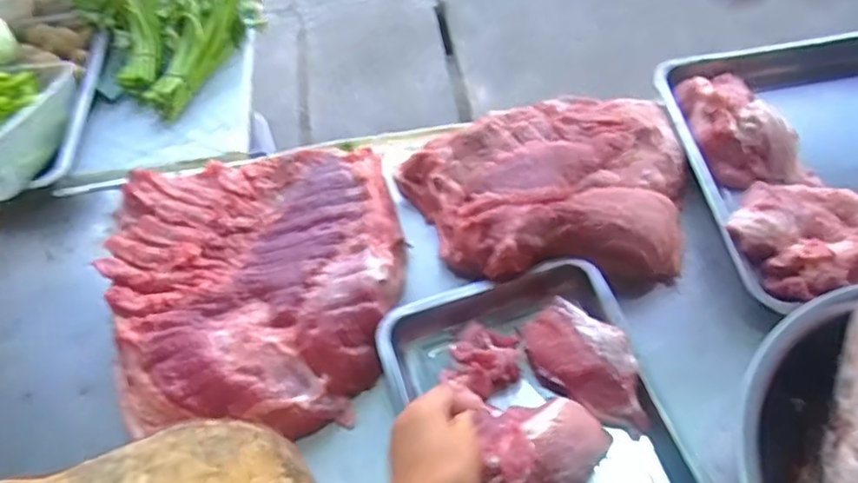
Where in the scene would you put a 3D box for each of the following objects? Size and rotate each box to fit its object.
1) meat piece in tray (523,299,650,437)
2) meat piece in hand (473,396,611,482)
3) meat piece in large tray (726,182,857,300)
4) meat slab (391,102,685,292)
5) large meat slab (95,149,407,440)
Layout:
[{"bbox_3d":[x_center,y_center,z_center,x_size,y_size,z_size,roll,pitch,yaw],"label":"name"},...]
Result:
[{"bbox_3d":[0.168,0.126,0.661,0.151,0.032,0.085,34,95,29],"label":"meat piece in tray"},{"bbox_3d":[0.102,0.203,0.600,0.140,0.068,0.091,-21,58,-10],"label":"meat piece in hand"},{"bbox_3d":[0.442,-0.017,0.725,0.195,0.048,0.152,-23,59,-11],"label":"meat piece in large tray"},{"bbox_3d":[0.139,-0.074,0.778,0.356,0.079,0.263,1,57,4],"label":"meat slab"},{"bbox_3d":[-0.207,0.049,0.744,0.341,0.067,0.339,-3,57,1],"label":"large meat slab"}]

